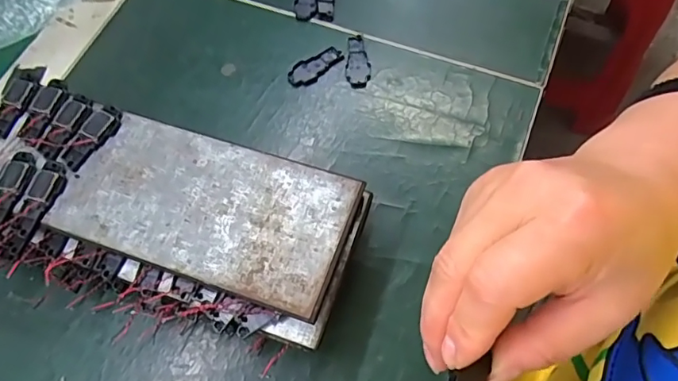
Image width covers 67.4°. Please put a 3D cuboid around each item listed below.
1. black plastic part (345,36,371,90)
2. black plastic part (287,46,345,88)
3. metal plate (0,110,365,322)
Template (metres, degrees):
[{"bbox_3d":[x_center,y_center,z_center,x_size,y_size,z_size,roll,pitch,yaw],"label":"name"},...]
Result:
[{"bbox_3d":[0.012,-0.086,0.333,0.016,0.004,0.041,0,64,3],"label":"black plastic part"},{"bbox_3d":[-0.016,-0.082,0.334,0.039,0.004,0.017,-40,69,-15],"label":"black plastic part"},{"bbox_3d":[-0.092,-0.002,0.249,0.196,0.004,0.070,17,66,11],"label":"metal plate"}]

